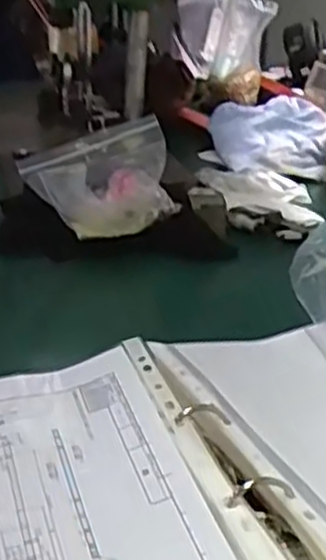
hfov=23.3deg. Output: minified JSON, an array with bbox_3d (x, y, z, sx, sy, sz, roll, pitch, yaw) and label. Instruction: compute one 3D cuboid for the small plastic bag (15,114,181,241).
[{"bbox_3d":[-0.062,-0.099,0.850,0.143,0.151,0.037,-18,46,-1],"label":"small plastic bag"}]

